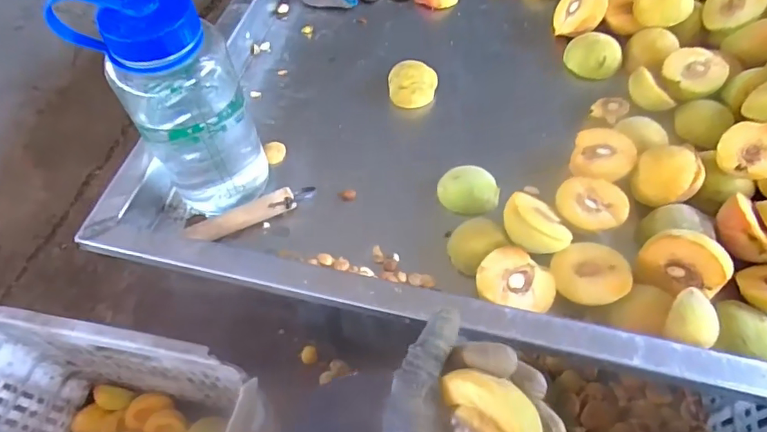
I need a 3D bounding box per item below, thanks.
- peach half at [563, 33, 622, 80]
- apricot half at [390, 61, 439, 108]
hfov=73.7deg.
[{"bbox_3d":[0.250,-0.191,0.612,0.064,0.026,0.057,22,60,15],"label":"peach half"},{"bbox_3d":[0.034,-0.152,0.588,0.054,0.027,0.049,-1,57,1],"label":"apricot half"}]

